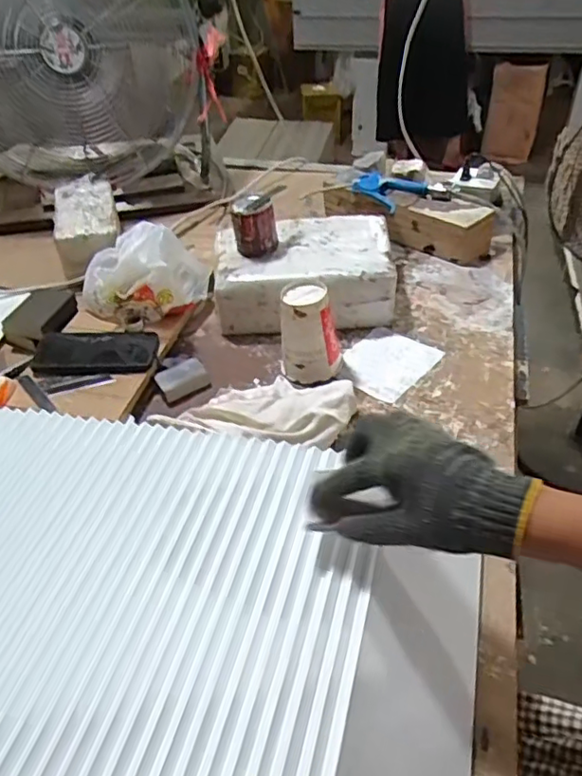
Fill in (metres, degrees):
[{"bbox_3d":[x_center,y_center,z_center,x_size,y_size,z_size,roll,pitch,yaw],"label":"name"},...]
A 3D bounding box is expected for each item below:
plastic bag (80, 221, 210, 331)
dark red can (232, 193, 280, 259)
[{"bbox_3d":[-0.238,-0.183,0.941,0.173,0.122,0.164,10,44,14],"label":"plastic bag"},{"bbox_3d":[-0.056,-0.251,0.907,0.065,0.086,0.060,-4,42,-2],"label":"dark red can"}]

